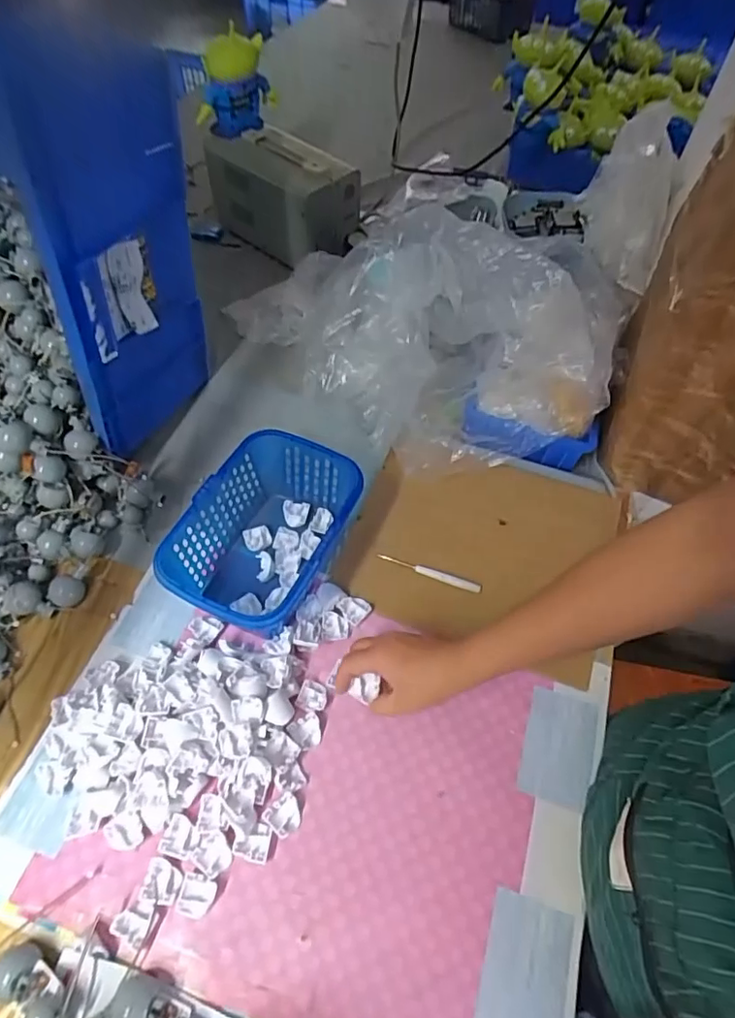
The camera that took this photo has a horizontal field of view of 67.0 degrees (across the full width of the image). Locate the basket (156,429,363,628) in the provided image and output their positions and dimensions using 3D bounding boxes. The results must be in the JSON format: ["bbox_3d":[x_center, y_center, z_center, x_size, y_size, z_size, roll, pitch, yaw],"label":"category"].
[{"bbox_3d":[-0.115,0.035,0.639,0.156,0.107,0.229,26,59,15],"label":"basket"}]

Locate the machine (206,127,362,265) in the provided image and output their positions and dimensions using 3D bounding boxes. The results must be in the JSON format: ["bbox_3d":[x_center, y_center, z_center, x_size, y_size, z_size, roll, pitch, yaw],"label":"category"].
[{"bbox_3d":[-0.142,-0.539,0.961,0.245,0.152,0.129,33,61,19],"label":"machine"}]

